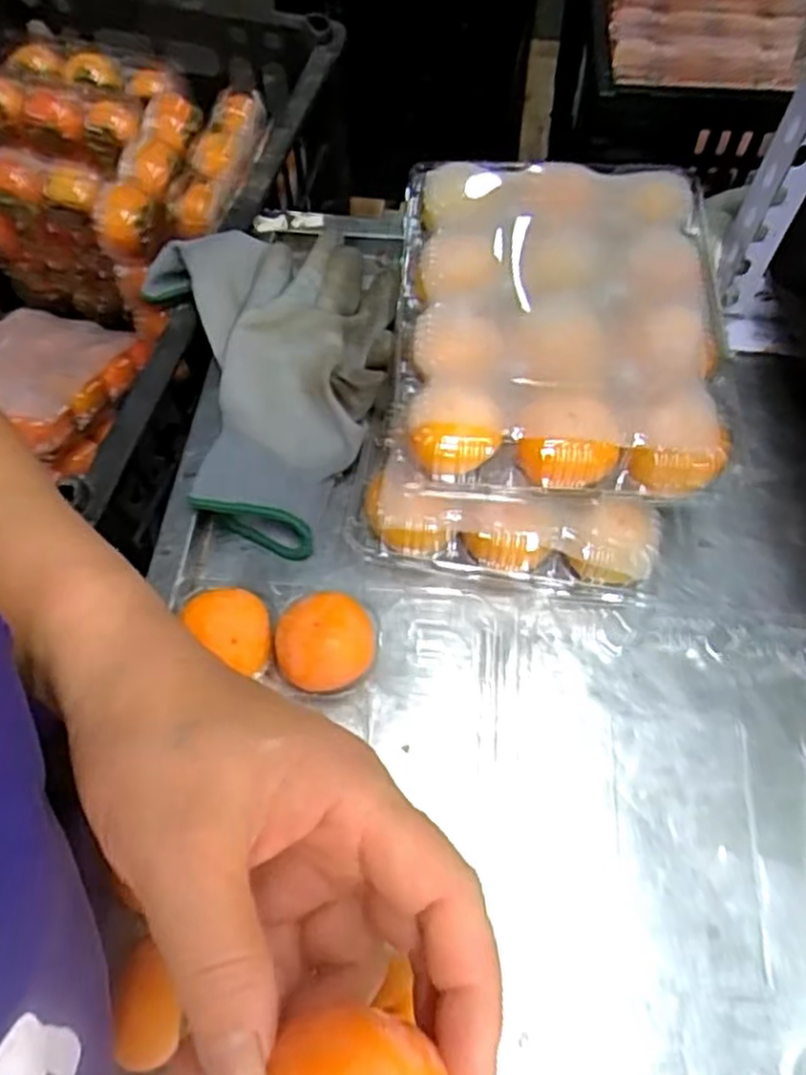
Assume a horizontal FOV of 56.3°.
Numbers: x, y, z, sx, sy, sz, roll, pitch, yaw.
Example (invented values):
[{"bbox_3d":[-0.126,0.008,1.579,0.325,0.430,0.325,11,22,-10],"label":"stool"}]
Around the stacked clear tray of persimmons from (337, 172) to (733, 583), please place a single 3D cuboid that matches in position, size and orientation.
[{"bbox_3d":[0.079,-0.094,0.430,0.177,0.100,0.237,8,64,5],"label":"stacked clear tray of persimmons"}]

